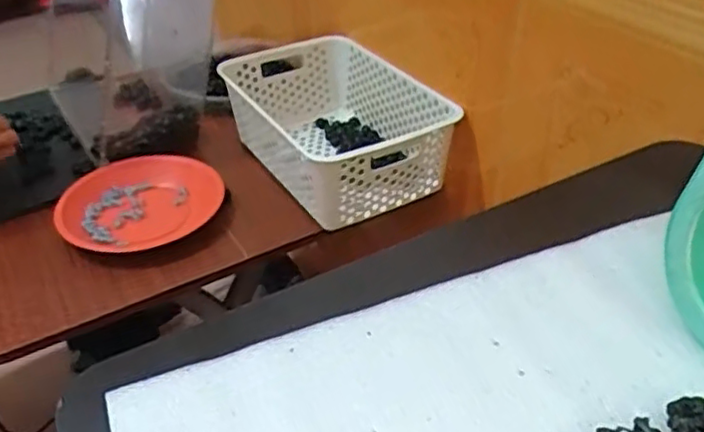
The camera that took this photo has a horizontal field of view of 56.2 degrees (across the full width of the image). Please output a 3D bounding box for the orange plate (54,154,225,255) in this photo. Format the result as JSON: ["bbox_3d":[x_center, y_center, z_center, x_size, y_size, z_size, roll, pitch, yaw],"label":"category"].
[{"bbox_3d":[-0.251,-0.017,0.811,0.176,0.037,0.189,1,38,0],"label":"orange plate"}]

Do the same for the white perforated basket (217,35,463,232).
[{"bbox_3d":[-0.024,-0.121,0.882,0.205,0.109,0.321,-22,42,-24],"label":"white perforated basket"}]

